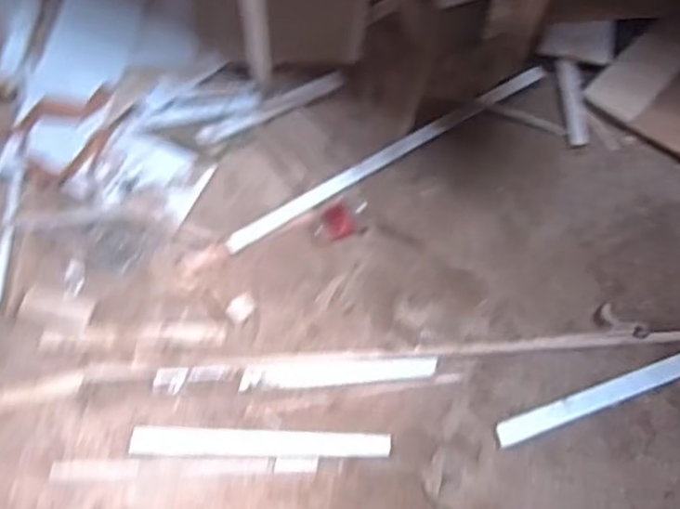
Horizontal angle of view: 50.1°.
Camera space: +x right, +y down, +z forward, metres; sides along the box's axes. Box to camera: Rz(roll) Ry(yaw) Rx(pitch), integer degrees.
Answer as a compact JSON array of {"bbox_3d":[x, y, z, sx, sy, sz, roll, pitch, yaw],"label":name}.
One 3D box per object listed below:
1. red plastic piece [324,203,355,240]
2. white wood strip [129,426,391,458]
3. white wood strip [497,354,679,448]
[{"bbox_3d":[-0.005,-0.077,1.653,0.063,0.011,0.080,-21,67,-10],"label":"red plastic piece"},{"bbox_3d":[-0.157,0.374,1.448,0.505,0.020,0.055,1,65,0],"label":"white wood strip"},{"bbox_3d":[0.530,0.295,1.495,0.443,0.021,0.048,-18,67,-9],"label":"white wood strip"}]

